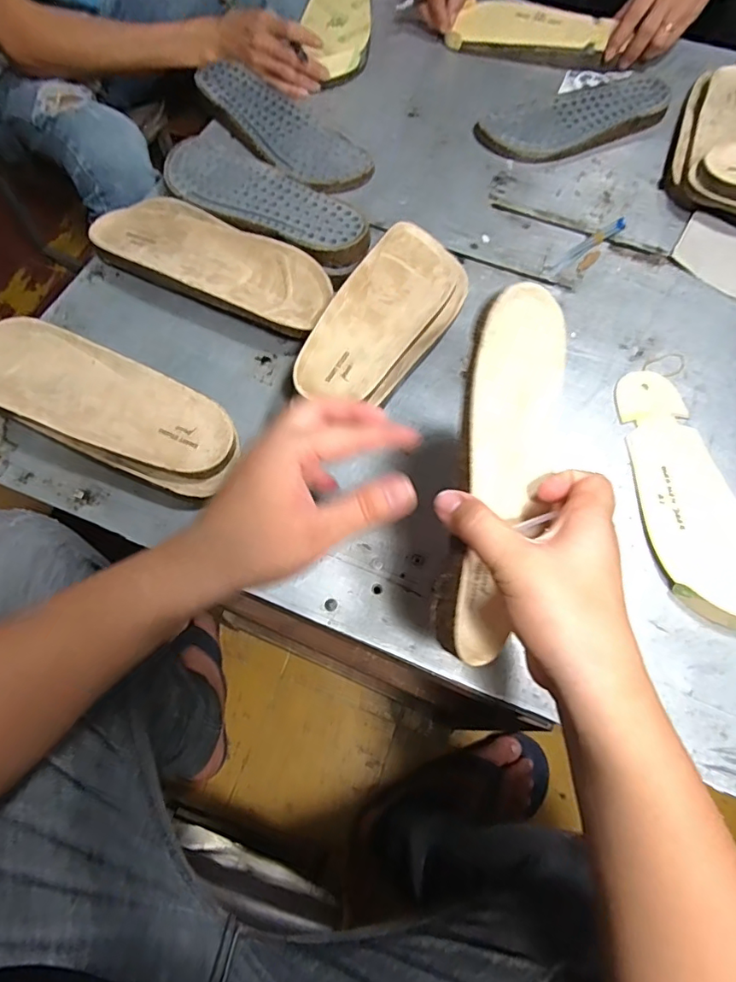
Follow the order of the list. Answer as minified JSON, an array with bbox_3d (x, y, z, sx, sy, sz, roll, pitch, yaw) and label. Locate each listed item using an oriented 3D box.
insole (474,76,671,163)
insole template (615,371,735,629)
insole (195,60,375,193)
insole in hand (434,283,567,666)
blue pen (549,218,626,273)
[{"bbox_3d":[0.282,-0.505,0.707,0.267,0.025,0.103,-21,69,-11],"label":"insole"},{"bbox_3d":[0.298,-0.002,0.494,0.097,0.016,0.261,-10,67,-6],"label":"insole template"},{"bbox_3d":[-0.112,-0.481,0.686,0.112,0.018,0.277,-36,72,-16],"label":"insole"},{"bbox_3d":[0.100,-0.014,0.367,0.019,0.116,0.257,5,86,46],"label":"insole in hand"},{"bbox_3d":[0.264,-0.296,0.624,0.130,0.010,0.014,-35,72,-15],"label":"blue pen"}]

